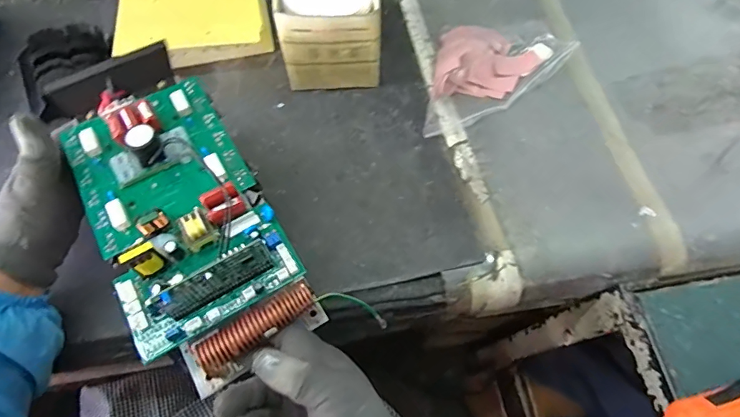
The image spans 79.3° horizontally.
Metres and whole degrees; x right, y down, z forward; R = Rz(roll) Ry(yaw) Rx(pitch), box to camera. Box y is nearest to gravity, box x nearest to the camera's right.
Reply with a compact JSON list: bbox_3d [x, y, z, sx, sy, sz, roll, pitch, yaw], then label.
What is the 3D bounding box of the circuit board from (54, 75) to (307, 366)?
[{"bbox_3d":[-0.159,-0.010,0.351,0.130,0.049,0.234,-30,73,-12],"label":"circuit board"}]

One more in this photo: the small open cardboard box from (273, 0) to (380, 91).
[{"bbox_3d":[-0.047,-0.216,0.511,0.109,0.107,0.116,-2,67,-3],"label":"small open cardboard box"}]

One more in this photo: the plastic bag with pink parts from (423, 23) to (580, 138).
[{"bbox_3d":[0.124,-0.172,0.529,0.211,0.038,0.130,-34,74,-14],"label":"plastic bag with pink parts"}]

